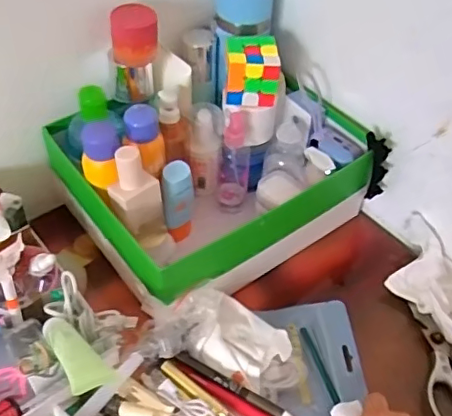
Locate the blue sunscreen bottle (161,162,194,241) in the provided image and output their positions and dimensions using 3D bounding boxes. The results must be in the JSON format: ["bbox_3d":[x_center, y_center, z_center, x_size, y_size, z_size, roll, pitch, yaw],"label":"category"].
[{"bbox_3d":[-0.053,-0.003,0.625,0.032,0.099,0.036,-2,49,-5],"label":"blue sunscreen bottle"}]

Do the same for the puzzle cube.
[{"bbox_3d":[0.027,-0.152,0.620,0.056,0.055,0.057,-2,49,-5],"label":"puzzle cube"}]

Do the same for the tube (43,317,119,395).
[{"bbox_3d":[-0.124,0.114,0.457,0.031,0.015,0.098,-27,34,-25],"label":"tube"}]

